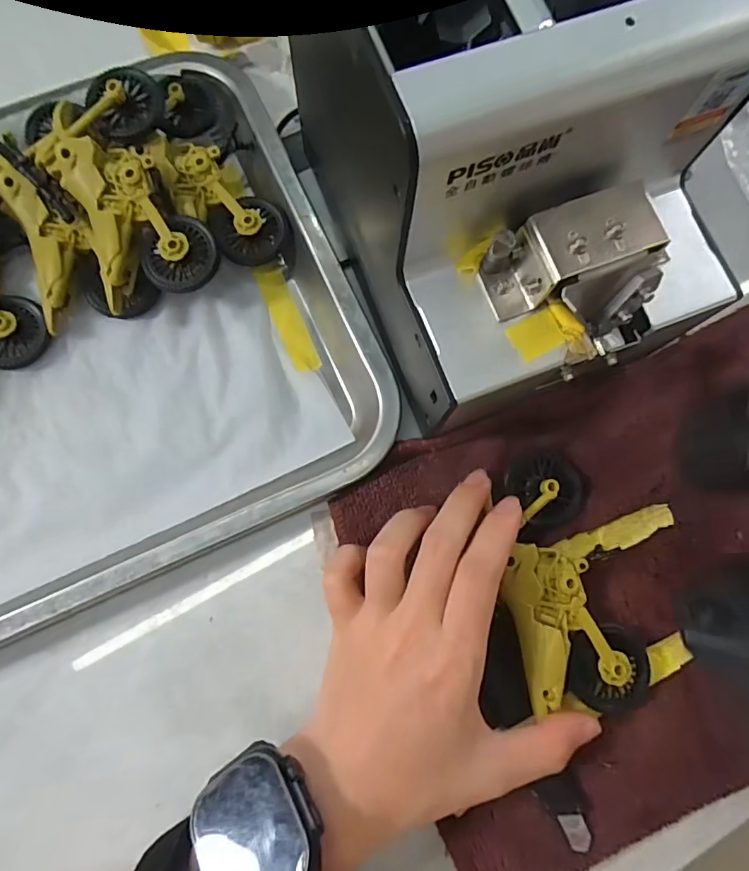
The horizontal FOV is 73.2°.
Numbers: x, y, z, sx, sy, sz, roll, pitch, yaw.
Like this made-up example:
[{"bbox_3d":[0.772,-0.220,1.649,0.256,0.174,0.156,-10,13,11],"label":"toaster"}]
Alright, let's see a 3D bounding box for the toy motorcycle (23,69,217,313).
[{"bbox_3d":[-0.124,-0.124,0.257,0.067,0.033,0.112,-26,82,-7],"label":"toy motorcycle"}]

